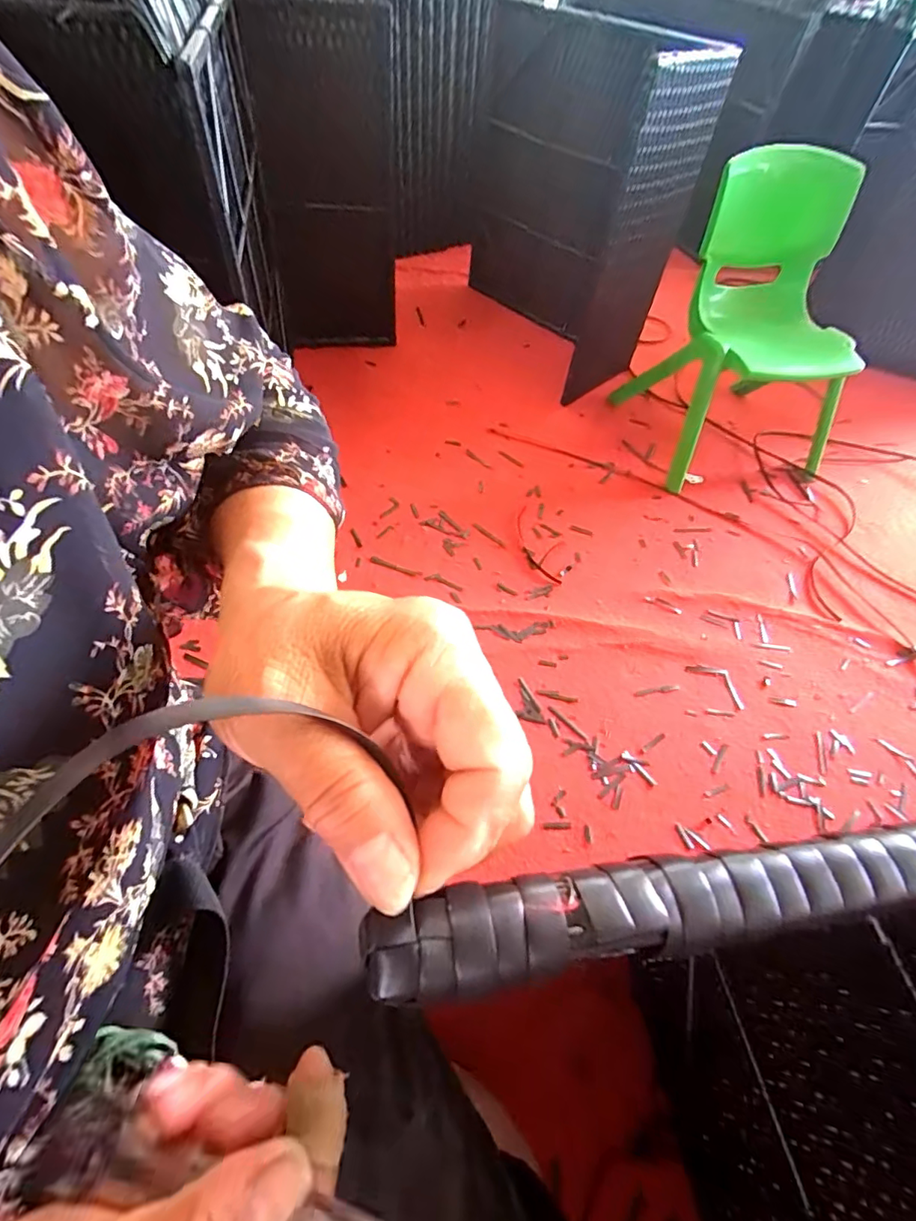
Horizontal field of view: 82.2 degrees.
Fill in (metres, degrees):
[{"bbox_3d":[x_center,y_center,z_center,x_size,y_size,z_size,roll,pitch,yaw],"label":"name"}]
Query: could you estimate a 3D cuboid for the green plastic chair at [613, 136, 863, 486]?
[{"bbox_3d":[0.650,-0.572,1.112,0.413,0.548,0.295,-8,56,-10],"label":"green plastic chair"}]

